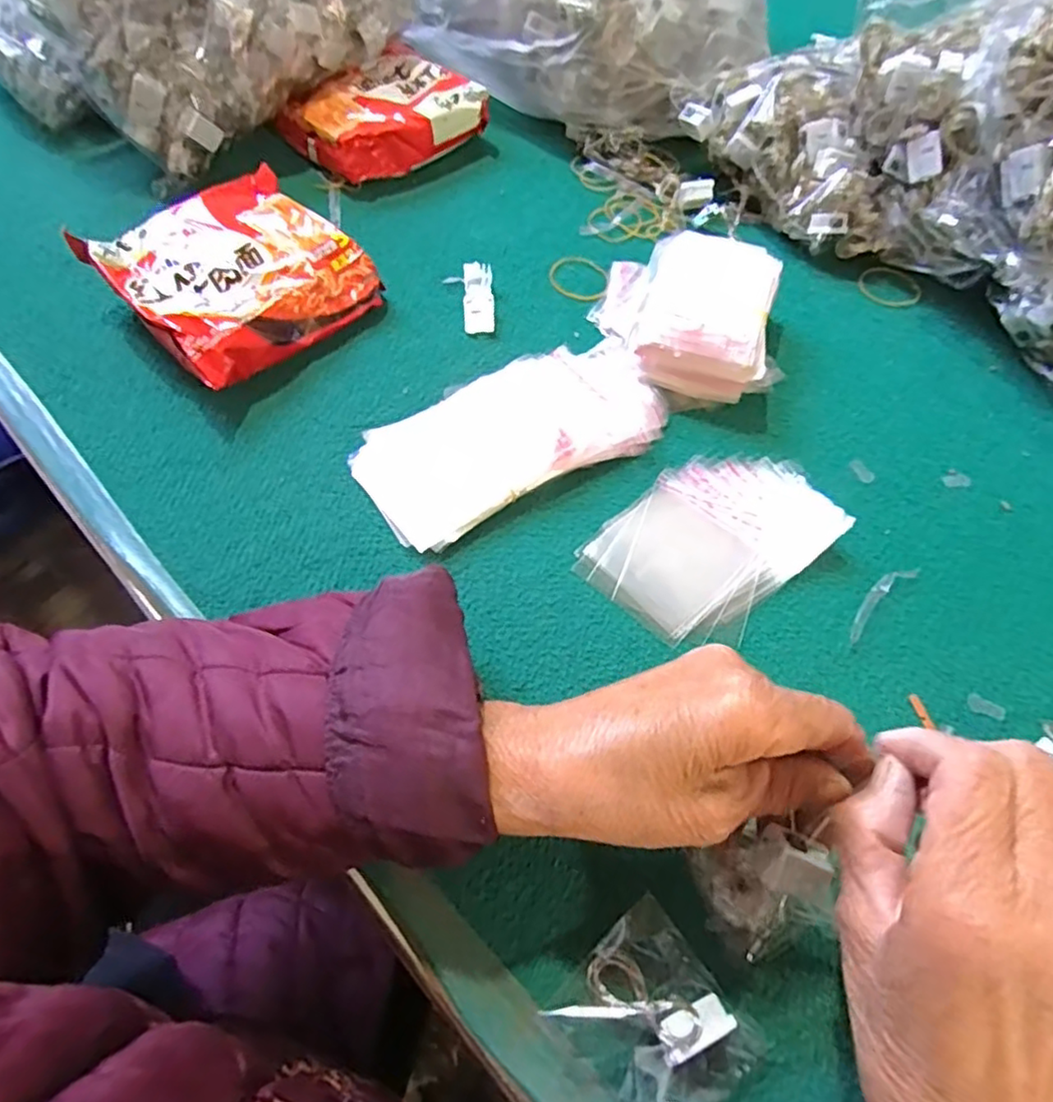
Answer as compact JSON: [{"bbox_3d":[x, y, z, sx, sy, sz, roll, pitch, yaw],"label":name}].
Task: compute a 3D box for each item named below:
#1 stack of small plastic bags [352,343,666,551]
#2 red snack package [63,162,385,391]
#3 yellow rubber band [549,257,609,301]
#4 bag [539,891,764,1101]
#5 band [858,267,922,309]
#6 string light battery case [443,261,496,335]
[{"bbox_3d":[-0.005,-0.070,0.382,0.184,0.018,0.084,-29,67,-17],"label":"stack of small plastic bags"},{"bbox_3d":[-0.184,-0.177,0.418,0.138,0.043,0.140,42,67,17],"label":"red snack package"},{"bbox_3d":[0.038,-0.197,0.467,0.043,0.004,0.046,1,62,-3],"label":"yellow rubber band"},{"bbox_3d":[0.049,0.178,0.242,0.059,0.022,0.065,-35,69,-20],"label":"bag"},{"bbox_3d":[0.272,-0.197,0.483,0.045,0.004,0.041,1,62,-3],"label":"band"},{"bbox_3d":[-0.038,-0.174,0.443,0.031,0.014,0.057,-4,62,-5],"label":"string light battery case"}]

